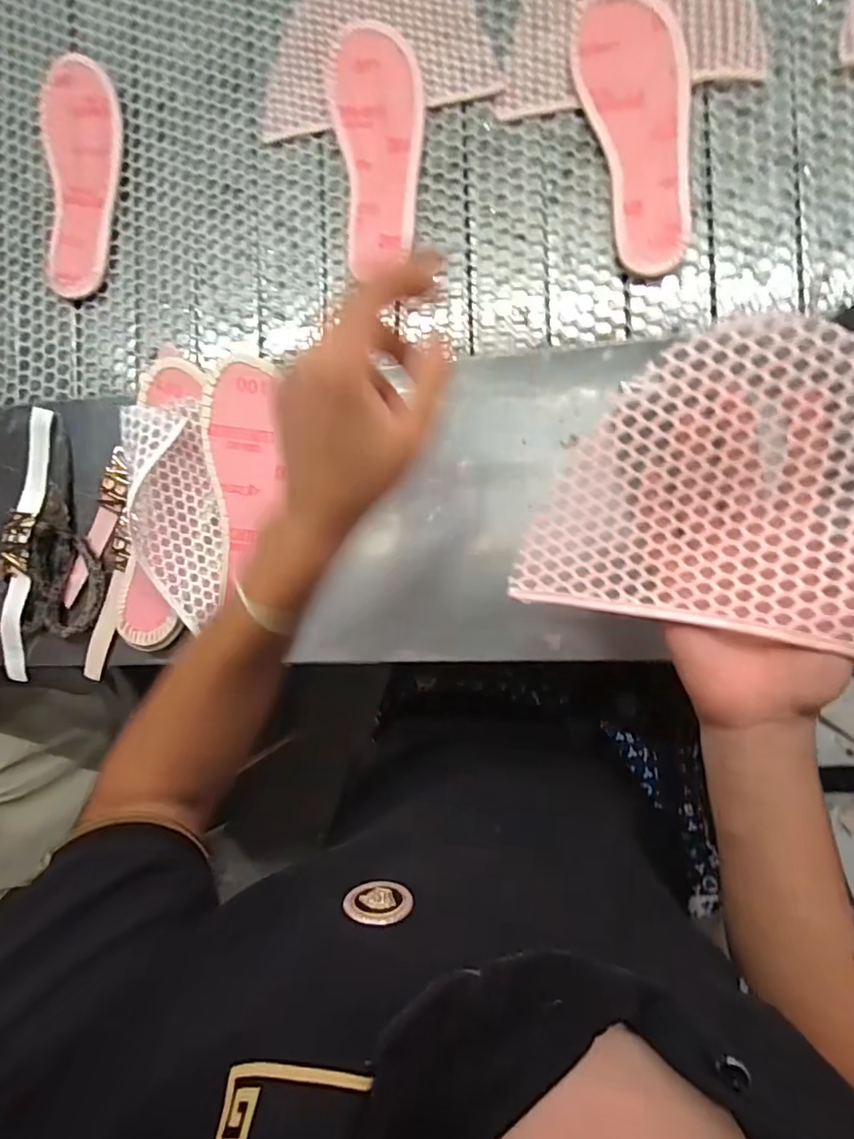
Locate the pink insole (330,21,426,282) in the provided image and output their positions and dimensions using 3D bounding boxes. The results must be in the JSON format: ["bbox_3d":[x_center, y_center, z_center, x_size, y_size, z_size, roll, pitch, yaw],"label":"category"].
[{"bbox_3d":[-0.039,-0.370,0.458,0.077,0.015,0.212,-8,87,9],"label":"pink insole"}]

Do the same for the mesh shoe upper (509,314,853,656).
[{"bbox_3d":[0.161,-0.045,0.272,0.204,0.032,0.154,10,90,10],"label":"mesh shoe upper"}]

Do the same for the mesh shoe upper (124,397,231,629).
[{"bbox_3d":[-0.213,-0.047,0.437,0.073,0.049,0.181,-1,89,10],"label":"mesh shoe upper"}]

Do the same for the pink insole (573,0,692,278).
[{"bbox_3d":[0.175,-0.354,0.423,0.078,0.019,0.226,-13,87,9],"label":"pink insole"}]

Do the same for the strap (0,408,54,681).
[{"bbox_3d":[-0.380,-0.023,0.488,0.024,0.019,0.253,8,90,10],"label":"strap"}]

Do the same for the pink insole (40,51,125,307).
[{"bbox_3d":[-0.337,-0.387,0.512,0.085,0.006,0.231,-4,88,10],"label":"pink insole"}]

